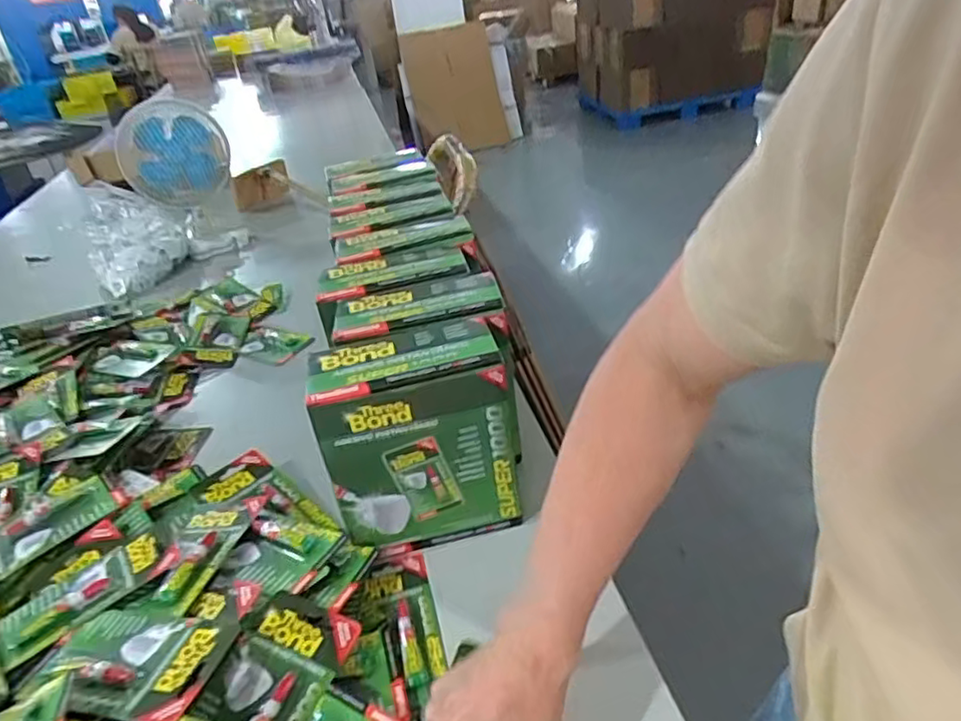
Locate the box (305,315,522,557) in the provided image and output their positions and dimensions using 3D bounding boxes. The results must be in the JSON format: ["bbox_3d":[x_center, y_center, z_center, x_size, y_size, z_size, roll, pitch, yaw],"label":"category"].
[{"bbox_3d":[-0.060,0.082,0.644,0.173,0.208,0.092,-11,33,-7],"label":"box"}]

